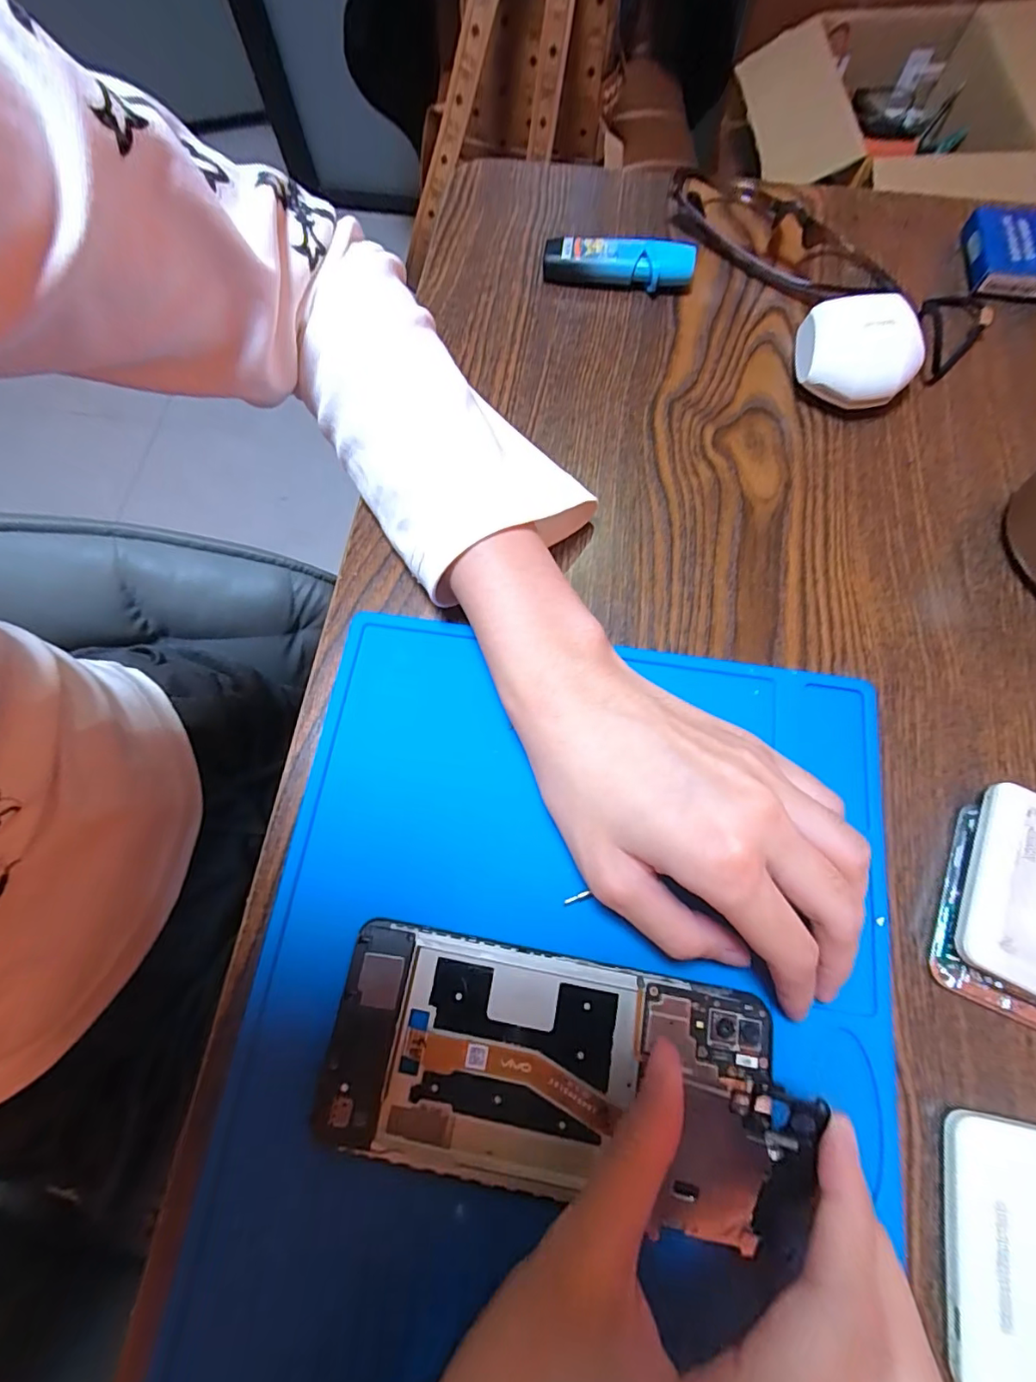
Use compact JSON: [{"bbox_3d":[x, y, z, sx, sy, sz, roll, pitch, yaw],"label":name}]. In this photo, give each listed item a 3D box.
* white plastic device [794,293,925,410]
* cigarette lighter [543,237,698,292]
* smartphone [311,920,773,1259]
[{"bbox_3d":[0.169,-0.168,0.267,0.052,0.032,0.043,4,73,2],"label":"white plastic device"},{"bbox_3d":[0.056,-0.241,0.299,0.082,0.018,0.017,8,73,3],"label":"cigarette lighter"},{"bbox_3d":[0.010,0.130,0.182,0.146,0.008,0.072,8,73,3],"label":"smartphone"}]

